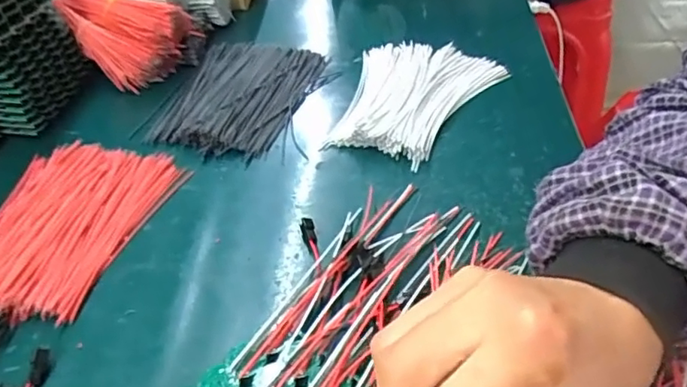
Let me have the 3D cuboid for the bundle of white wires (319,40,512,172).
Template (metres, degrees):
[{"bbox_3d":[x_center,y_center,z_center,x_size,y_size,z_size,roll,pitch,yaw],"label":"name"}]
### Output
[{"bbox_3d":[0.057,-0.081,0.476,0.116,0.018,0.147,13,45,19],"label":"bundle of white wires"}]

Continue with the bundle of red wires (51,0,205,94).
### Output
[{"bbox_3d":[-0.210,-0.158,0.549,0.138,0.063,0.087,29,52,32],"label":"bundle of red wires"}]

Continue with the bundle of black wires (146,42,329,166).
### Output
[{"bbox_3d":[-0.092,-0.088,0.505,0.113,0.013,0.155,11,44,17],"label":"bundle of black wires"}]

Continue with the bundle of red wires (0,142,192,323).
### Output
[{"bbox_3d":[-0.192,0.017,0.399,0.117,0.014,0.153,5,43,11],"label":"bundle of red wires"}]

